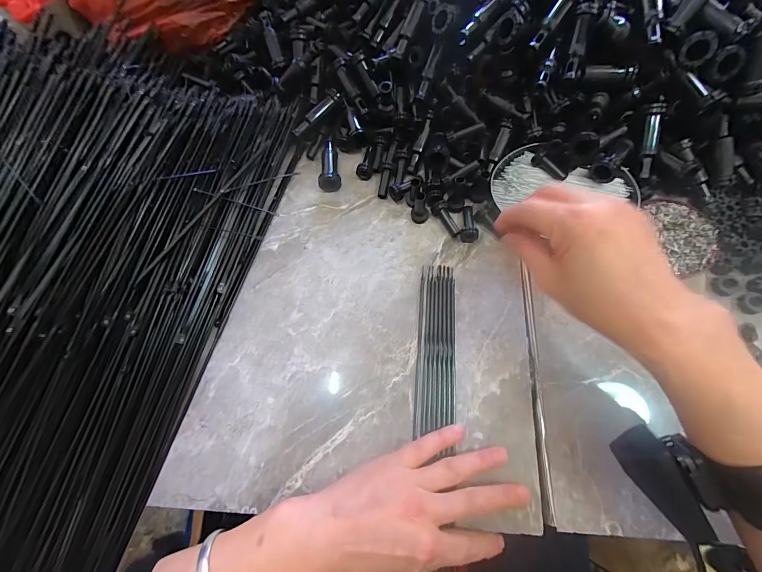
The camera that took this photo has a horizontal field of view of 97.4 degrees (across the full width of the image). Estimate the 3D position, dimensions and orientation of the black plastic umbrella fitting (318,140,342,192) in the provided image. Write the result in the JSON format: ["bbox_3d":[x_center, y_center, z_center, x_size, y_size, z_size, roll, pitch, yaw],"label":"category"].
[{"bbox_3d":[-0.056,-0.136,0.367,0.023,0.022,0.061,-3,72,2],"label":"black plastic umbrella fitting"}]

